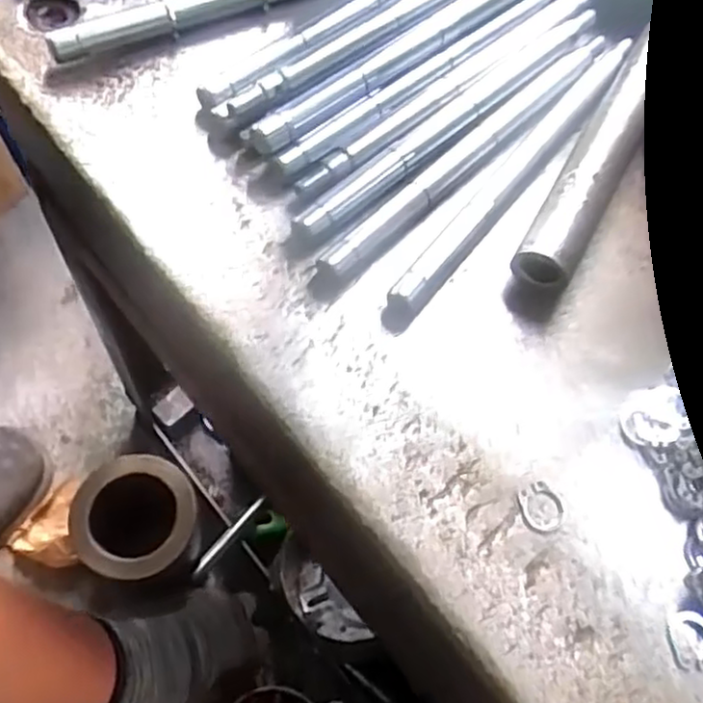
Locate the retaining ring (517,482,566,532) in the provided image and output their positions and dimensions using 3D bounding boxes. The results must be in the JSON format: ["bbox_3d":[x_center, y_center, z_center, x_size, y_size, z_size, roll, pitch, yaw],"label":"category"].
[{"bbox_3d":[0.060,0.049,0.225,0.014,0.004,0.015,2,69,-5],"label":"retaining ring"}]

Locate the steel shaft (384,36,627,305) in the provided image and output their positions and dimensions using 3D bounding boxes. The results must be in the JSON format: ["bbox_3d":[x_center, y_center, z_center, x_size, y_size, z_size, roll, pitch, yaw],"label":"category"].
[{"bbox_3d":[0.065,-0.072,0.269,0.010,0.007,0.157,37,67,10],"label":"steel shaft"}]

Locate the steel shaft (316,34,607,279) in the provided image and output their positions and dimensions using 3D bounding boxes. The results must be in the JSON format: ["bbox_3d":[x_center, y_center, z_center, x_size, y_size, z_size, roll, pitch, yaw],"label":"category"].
[{"bbox_3d":[0.048,-0.078,0.270,0.010,0.008,0.157,43,68,13],"label":"steel shaft"}]

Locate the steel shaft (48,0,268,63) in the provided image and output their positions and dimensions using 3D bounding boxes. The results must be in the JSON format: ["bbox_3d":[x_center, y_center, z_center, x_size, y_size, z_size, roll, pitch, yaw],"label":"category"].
[{"bbox_3d":[-0.043,-0.148,0.292,0.158,0.012,0.012,-23,70,-16],"label":"steel shaft"}]

